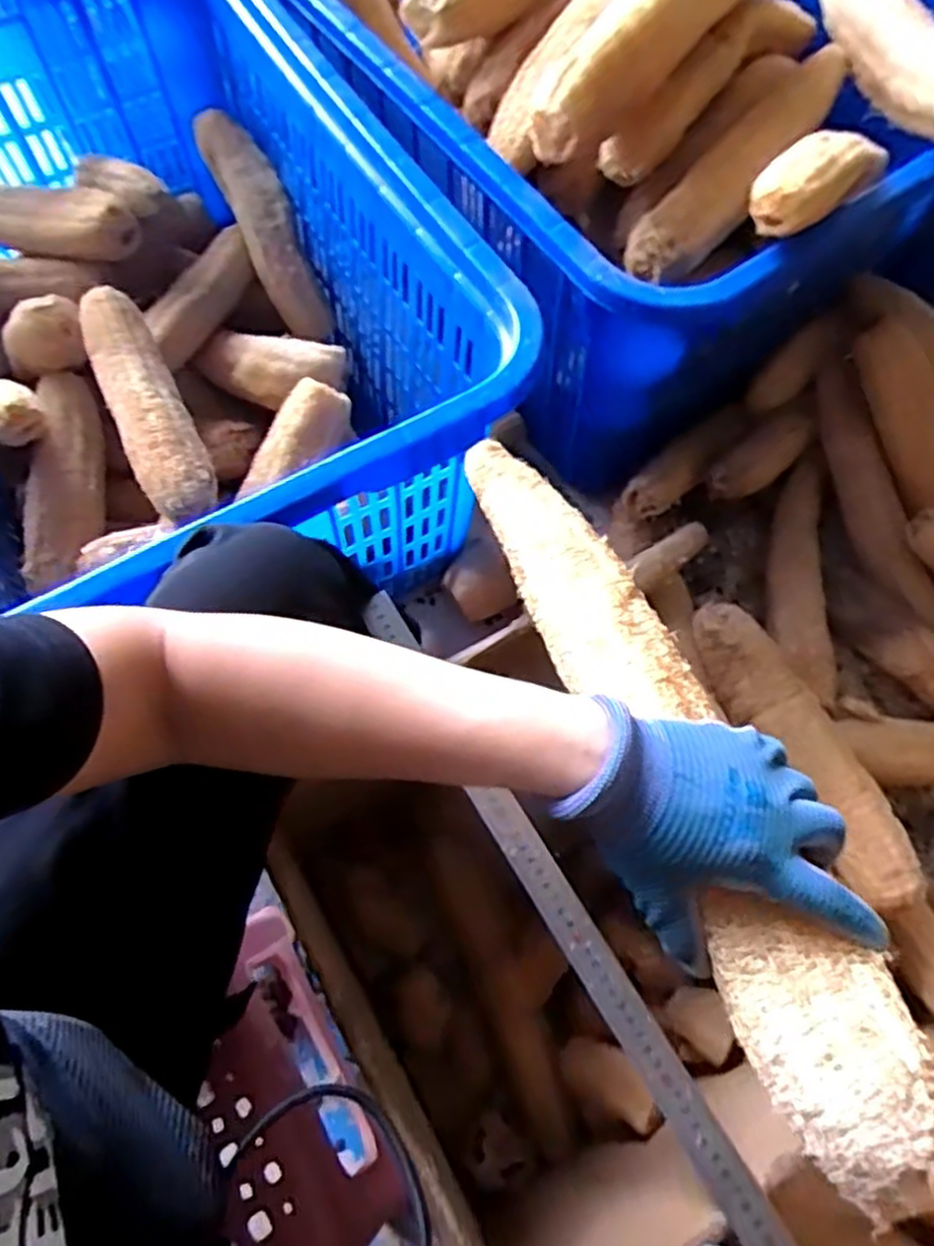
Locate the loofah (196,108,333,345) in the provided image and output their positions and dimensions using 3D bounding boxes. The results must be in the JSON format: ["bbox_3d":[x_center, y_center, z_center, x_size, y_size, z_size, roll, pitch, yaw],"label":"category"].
[{"bbox_3d":[-0.238,-0.474,0.935,0.070,0.057,0.274,-29,106,-13],"label":"loofah"}]

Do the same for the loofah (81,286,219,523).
[{"bbox_3d":[-0.321,-0.217,0.786,0.068,0.064,0.256,-25,69,-11],"label":"loofah"}]

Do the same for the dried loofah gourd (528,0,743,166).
[{"bbox_3d":[0.163,-0.542,0.702,0.082,0.064,0.344,33,70,12],"label":"dried loofah gourd"}]

